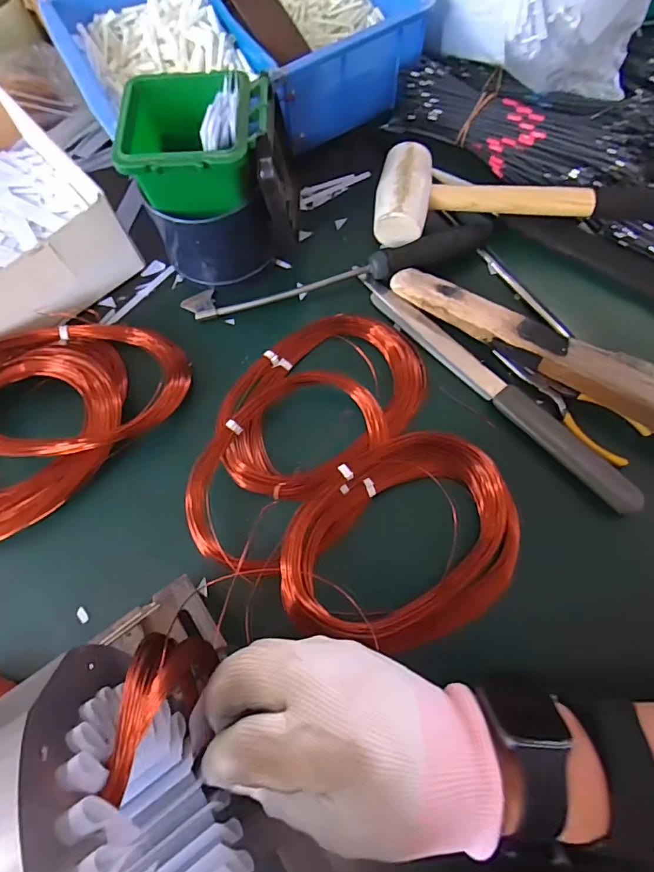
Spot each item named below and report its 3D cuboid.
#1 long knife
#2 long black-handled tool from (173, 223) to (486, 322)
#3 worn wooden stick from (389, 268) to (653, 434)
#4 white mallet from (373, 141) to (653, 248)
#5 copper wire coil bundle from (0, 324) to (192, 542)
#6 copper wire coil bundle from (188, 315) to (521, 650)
[{"bbox_3d":[0.124,-0.043,0.350,0.024,0.013,0.258,-40,75,-11],"label":"long knife"},{"bbox_3d":[0.010,-0.137,0.382,0.259,0.019,0.030,-11,71,-2],"label":"long black-handled tool"},{"bbox_3d":[0.175,-0.068,0.345,0.266,0.034,0.042,34,75,12],"label":"worn wooden stick"},{"bbox_3d":[0.168,-0.201,0.390,0.257,0.048,0.084,0,71,1],"label":"white mallet"},{"bbox_3d":[-0.220,-0.015,0.348,0.219,0.051,0.132,-40,75,-11],"label":"copper wire coil bundle"},{"bbox_3d":[0.007,0.032,0.327,0.197,0.022,0.238,-25,73,-7],"label":"copper wire coil bundle"}]

